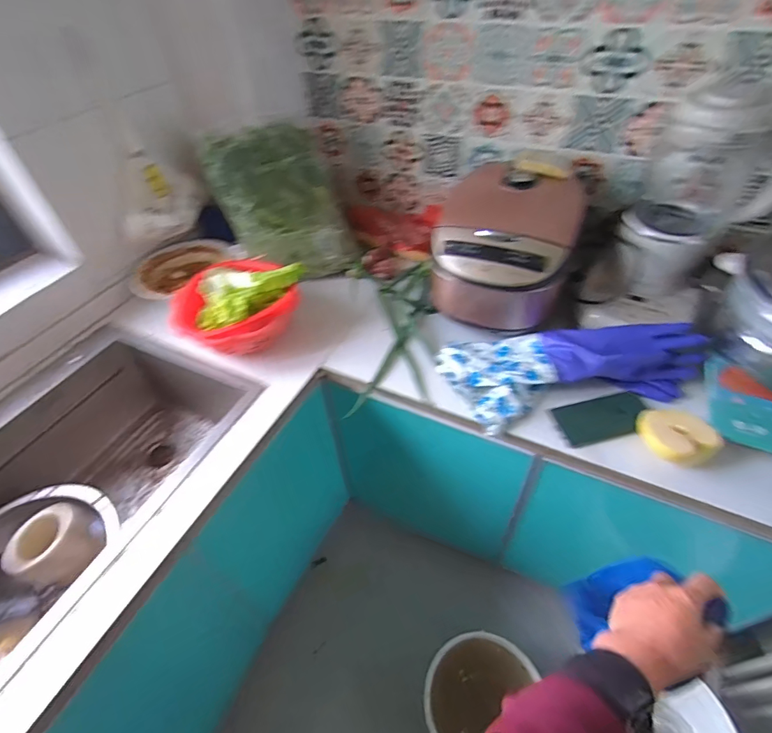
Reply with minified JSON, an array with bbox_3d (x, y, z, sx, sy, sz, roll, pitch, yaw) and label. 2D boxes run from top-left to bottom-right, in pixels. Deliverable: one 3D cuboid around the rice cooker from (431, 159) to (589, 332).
[{"bbox_3d":[0.228,-0.225,0.830,0.264,0.203,0.267,9,48,11],"label":"rice cooker"}]

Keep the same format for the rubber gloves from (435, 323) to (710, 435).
[{"bbox_3d":[0.324,-0.016,0.775,0.439,0.092,0.209,-8,47,-5],"label":"rubber gloves"}]

